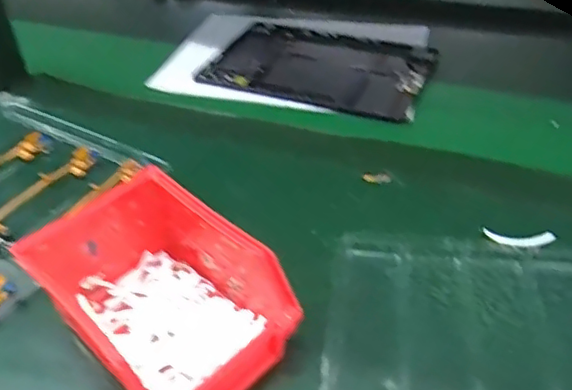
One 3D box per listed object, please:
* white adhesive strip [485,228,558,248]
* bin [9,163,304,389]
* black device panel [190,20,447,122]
[{"bbox_3d":[0.168,0.032,0.421,0.049,0.004,0.014,6,59,7],"label":"white adhesive strip"},{"bbox_3d":[-0.074,0.063,0.356,0.108,0.075,0.137,-33,49,-32],"label":"bin"},{"bbox_3d":[0.037,-0.141,0.652,0.235,0.013,0.161,14,42,18],"label":"black device panel"}]

